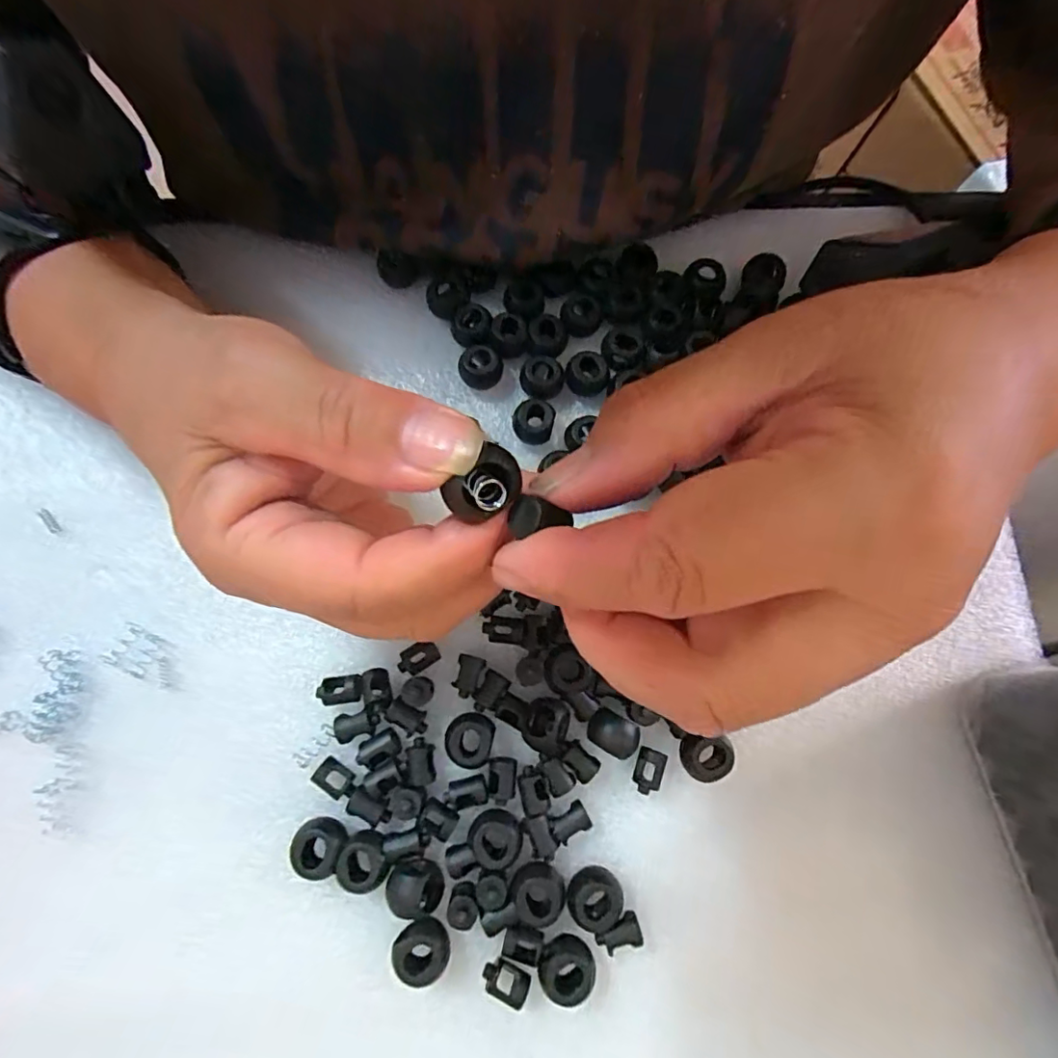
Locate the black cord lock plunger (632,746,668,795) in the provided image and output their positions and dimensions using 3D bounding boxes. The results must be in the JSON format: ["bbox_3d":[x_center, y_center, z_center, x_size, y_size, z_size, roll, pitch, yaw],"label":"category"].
[{"bbox_3d":[0.042,0.085,0.190,0.010,0.008,0.015,21,77,4],"label":"black cord lock plunger"}]

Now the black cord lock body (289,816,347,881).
[{"bbox_3d":[-0.070,0.105,0.181,0.016,0.012,0.017,0,77,-1],"label":"black cord lock body"}]

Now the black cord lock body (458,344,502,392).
[{"bbox_3d":[-0.020,-0.065,0.221,0.017,0.012,0.013,27,78,5],"label":"black cord lock body"}]

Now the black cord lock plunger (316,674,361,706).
[{"bbox_3d":[-0.067,0.057,0.194,0.015,0.008,0.010,-6,77,-2],"label":"black cord lock plunger"}]

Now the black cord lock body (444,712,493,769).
[{"bbox_3d":[-0.021,0.072,0.186,0.016,0.007,0.018,15,77,2],"label":"black cord lock body"}]

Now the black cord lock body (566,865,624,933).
[{"bbox_3d":[0.022,0.121,0.179,0.018,0.015,0.016,-23,78,-6],"label":"black cord lock body"}]

